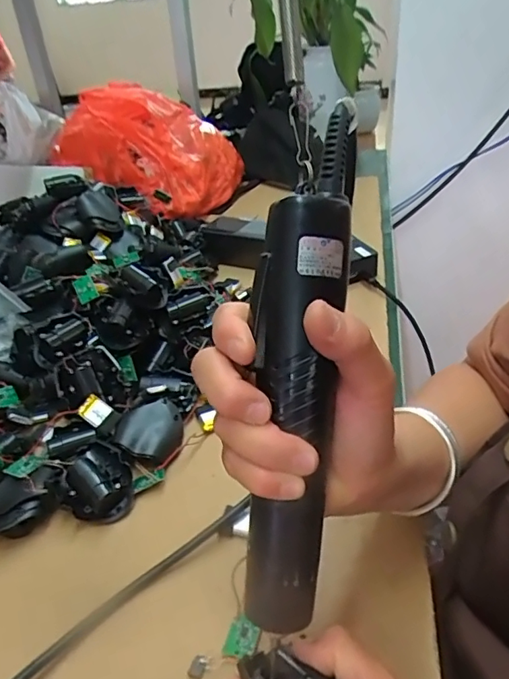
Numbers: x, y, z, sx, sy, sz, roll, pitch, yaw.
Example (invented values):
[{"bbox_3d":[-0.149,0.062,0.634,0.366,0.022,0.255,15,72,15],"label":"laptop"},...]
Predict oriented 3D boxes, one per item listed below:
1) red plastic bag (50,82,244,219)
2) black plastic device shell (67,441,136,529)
[{"bbox_3d":[-0.159,-0.330,0.896,0.305,0.172,0.268,25,44,36],"label":"red plastic bag"},{"bbox_3d":[-0.117,0.105,0.392,0.046,0.033,0.054,-20,37,-22],"label":"black plastic device shell"}]

